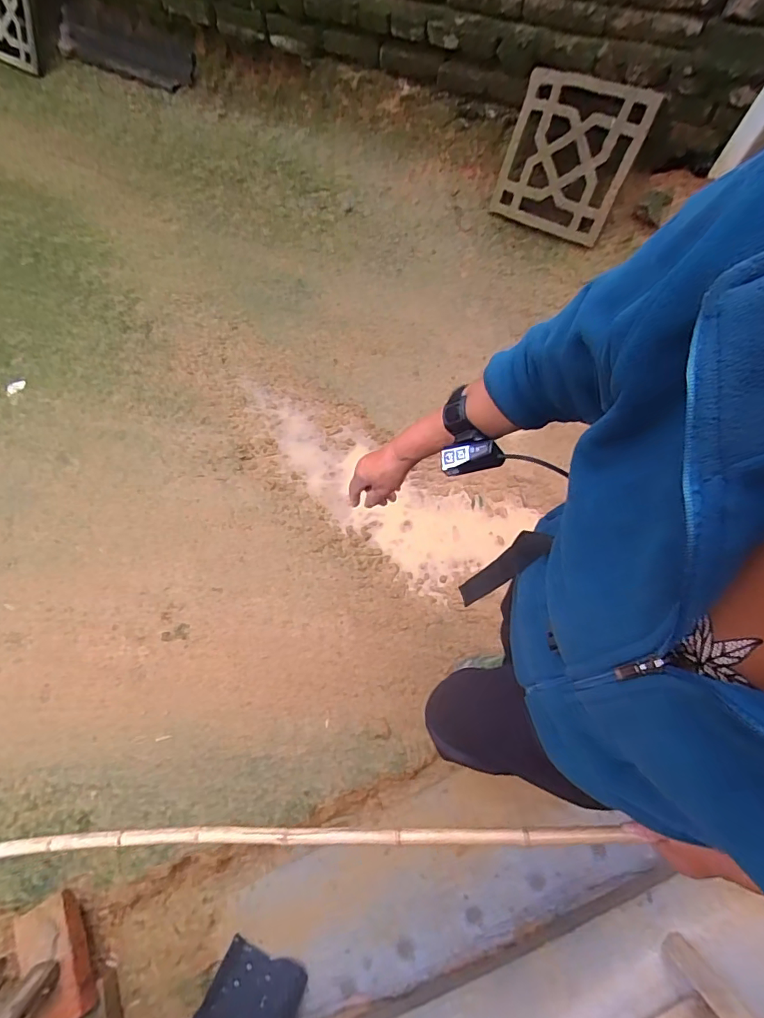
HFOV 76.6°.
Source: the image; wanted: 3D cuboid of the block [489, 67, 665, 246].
[{"bbox_3d":[0.501,-0.964,1.339,0.347,0.349,0.033,36,51,21],"label":"block"}]

